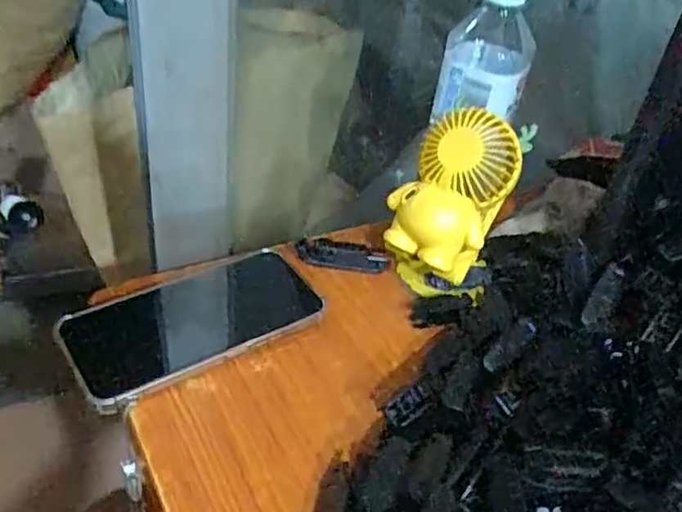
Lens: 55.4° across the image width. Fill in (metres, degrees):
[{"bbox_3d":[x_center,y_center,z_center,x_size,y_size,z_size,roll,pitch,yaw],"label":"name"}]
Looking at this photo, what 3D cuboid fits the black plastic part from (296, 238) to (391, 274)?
[{"bbox_3d":[0.002,0.001,0.518,0.073,0.020,0.018,4,38,-5],"label":"black plastic part"}]

